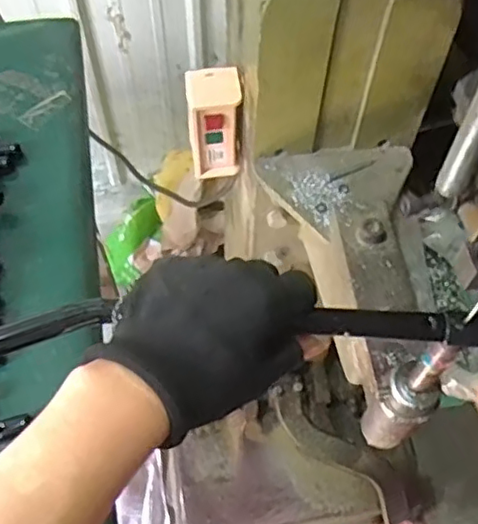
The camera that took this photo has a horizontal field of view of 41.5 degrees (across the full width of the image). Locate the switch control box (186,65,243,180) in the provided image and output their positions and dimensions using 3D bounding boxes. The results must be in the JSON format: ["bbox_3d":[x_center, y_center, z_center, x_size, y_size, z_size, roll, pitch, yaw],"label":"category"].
[{"bbox_3d":[-0.023,-0.135,0.625,0.049,0.117,0.040,-4,60,-3],"label":"switch control box"}]

